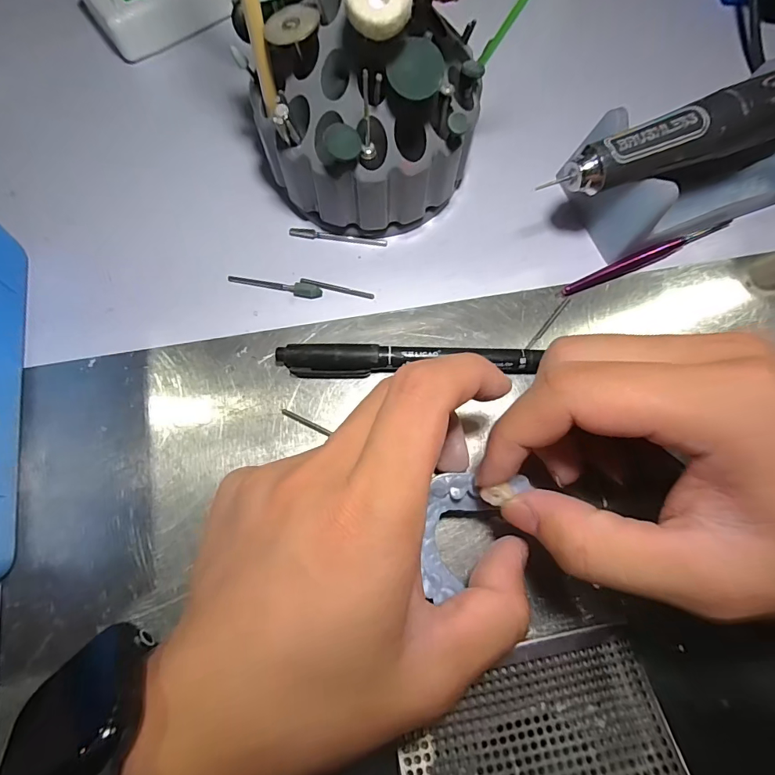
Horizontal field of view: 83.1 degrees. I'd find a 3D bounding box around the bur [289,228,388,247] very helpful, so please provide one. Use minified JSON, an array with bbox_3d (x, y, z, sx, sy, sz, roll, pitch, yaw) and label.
[{"bbox_3d":[-0.025,-0.077,0.223,0.050,0.004,0.004,5,74,1],"label":"bur"}]

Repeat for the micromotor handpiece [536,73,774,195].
[{"bbox_3d":[0.163,-0.122,0.193,0.191,0.020,0.020,-22,76,-7],"label":"micromotor handpiece"}]

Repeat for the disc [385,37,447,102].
[{"bbox_3d":[0.011,-0.116,0.160,0.019,0.004,0.022,33,89,-1],"label":"disc"}]

